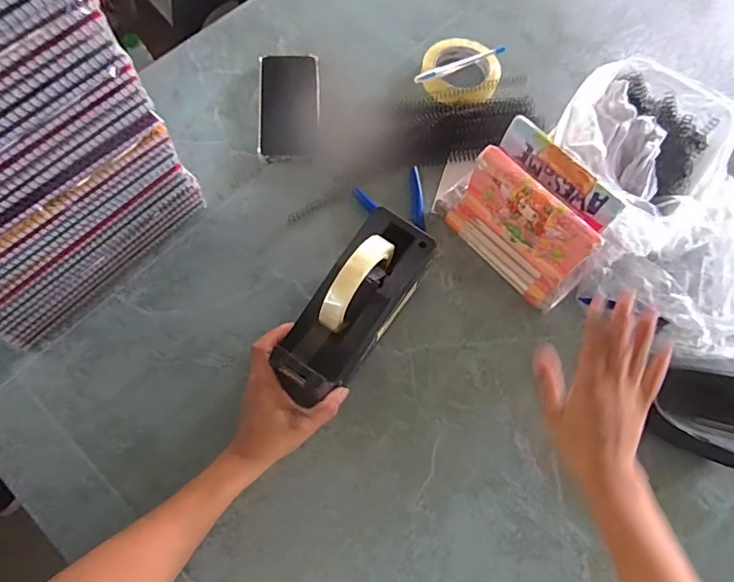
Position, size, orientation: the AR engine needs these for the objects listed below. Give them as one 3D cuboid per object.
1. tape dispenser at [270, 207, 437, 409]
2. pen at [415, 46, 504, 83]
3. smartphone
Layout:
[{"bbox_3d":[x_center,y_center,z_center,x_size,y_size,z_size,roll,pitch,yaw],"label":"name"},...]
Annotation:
[{"bbox_3d":[-0.014,0.013,0.475,0.073,0.107,0.202,34,79,13],"label":"tape dispenser"},{"bbox_3d":[0.130,-0.315,0.675,0.141,0.013,0.012,-24,73,-12],"label":"pen"},{"bbox_3d":[-0.104,-0.250,0.645,0.080,0.007,0.160,-3,72,0],"label":"smartphone"}]

